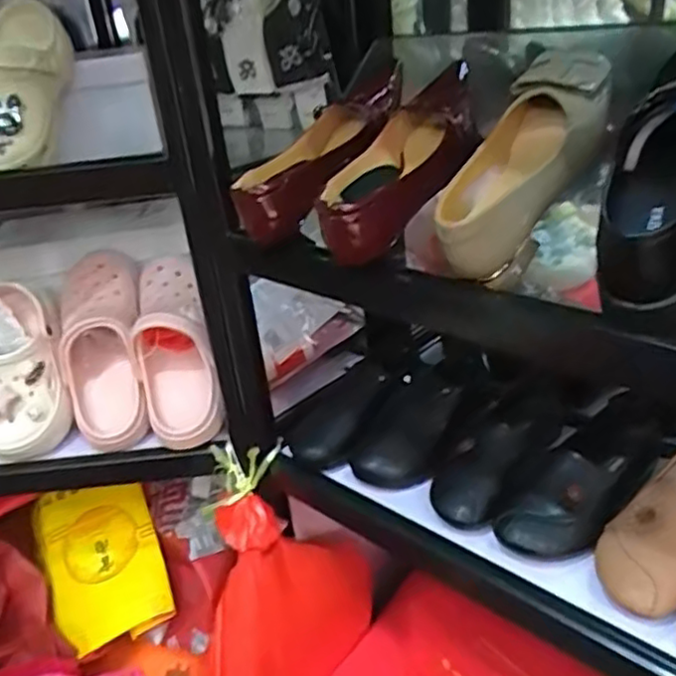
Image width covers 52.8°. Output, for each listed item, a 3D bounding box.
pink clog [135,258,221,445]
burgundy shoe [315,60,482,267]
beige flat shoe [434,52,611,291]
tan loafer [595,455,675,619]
[{"bbox_3d":[-0.205,0.011,0.856,0.089,0.240,0.089,-10,-14,-7],"label":"pink clog"},{"bbox_3d":[0.068,-0.162,0.600,0.083,0.064,0.231,9,52,28],"label":"burgundy shoe"},{"bbox_3d":[0.143,-0.129,0.533,0.077,0.074,0.196,15,64,36],"label":"beige flat shoe"},{"bbox_3d":[0.316,0.153,0.628,0.079,0.068,0.216,19,37,41],"label":"tan loafer"}]

